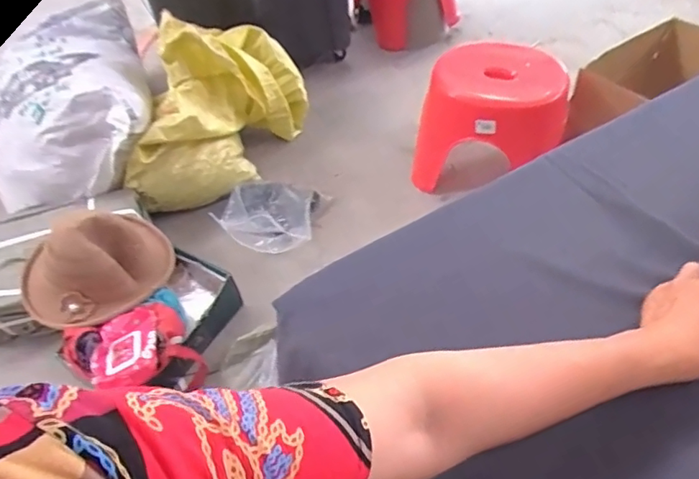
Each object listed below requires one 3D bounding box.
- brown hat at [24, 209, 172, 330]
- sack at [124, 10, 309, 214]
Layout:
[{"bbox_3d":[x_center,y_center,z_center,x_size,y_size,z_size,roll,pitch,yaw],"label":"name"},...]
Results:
[{"bbox_3d":[-0.474,0.056,1.025,0.165,0.175,0.268,27,57,26],"label":"brown hat"},{"bbox_3d":[-0.328,-0.330,1.354,0.375,0.302,0.454,-2,50,5],"label":"sack"}]

